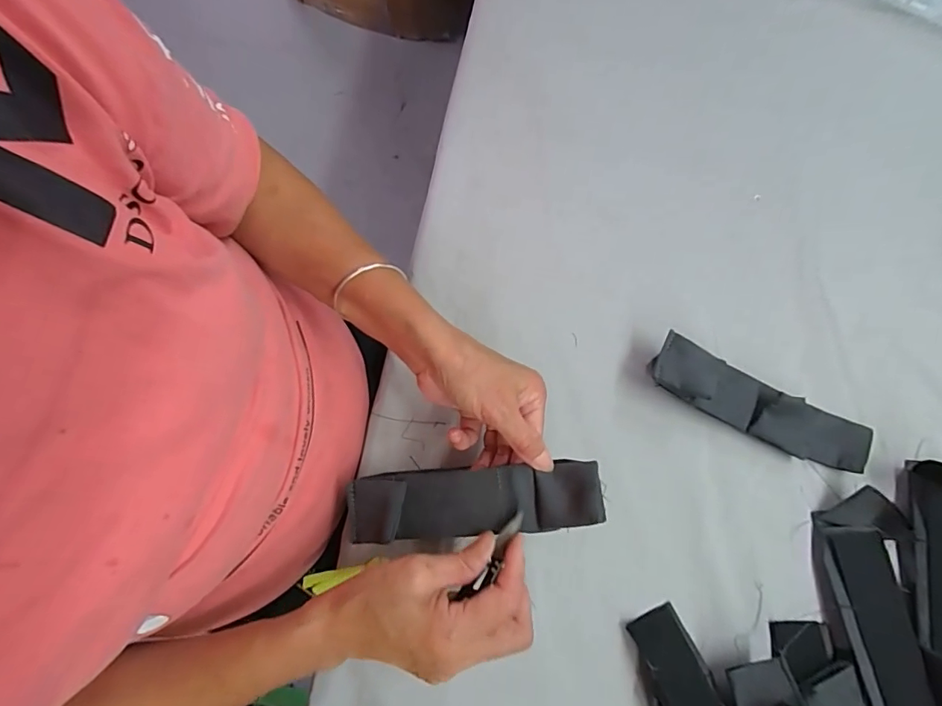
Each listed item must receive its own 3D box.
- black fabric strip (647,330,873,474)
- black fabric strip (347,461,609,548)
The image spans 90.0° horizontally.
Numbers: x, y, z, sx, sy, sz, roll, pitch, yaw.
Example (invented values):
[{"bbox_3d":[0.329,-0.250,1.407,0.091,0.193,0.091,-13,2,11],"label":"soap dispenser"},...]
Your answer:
[{"bbox_3d":[0.242,0.046,0.392,0.188,0.040,0.048,23,77,5],"label":"black fabric strip"},{"bbox_3d":[-0.003,0.105,0.332,0.183,0.032,0.047,-8,75,13],"label":"black fabric strip"}]

